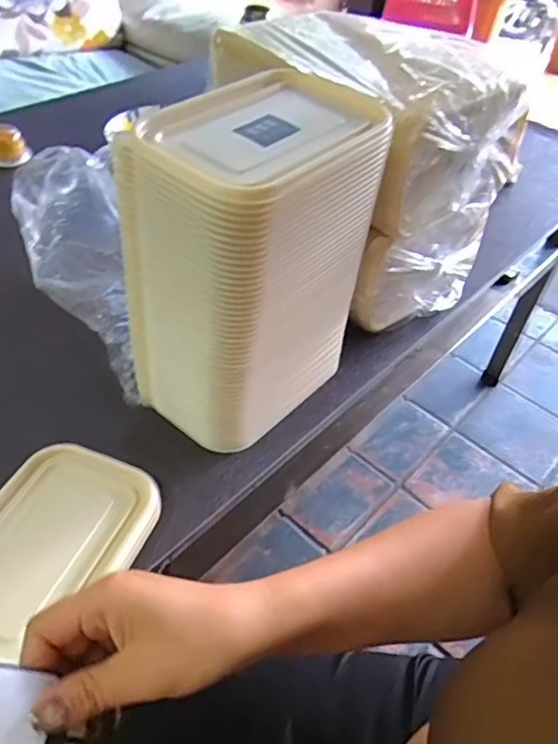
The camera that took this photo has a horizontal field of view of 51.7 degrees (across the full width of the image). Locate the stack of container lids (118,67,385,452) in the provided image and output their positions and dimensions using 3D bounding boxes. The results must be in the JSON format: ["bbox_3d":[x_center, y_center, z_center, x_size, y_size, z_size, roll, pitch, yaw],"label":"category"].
[{"bbox_3d":[-0.021,-0.090,0.508,0.145,0.260,0.205,25,48,18],"label":"stack of container lids"}]

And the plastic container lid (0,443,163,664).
[{"bbox_3d":[-0.179,0.137,0.429,0.122,0.017,0.184,16,46,10],"label":"plastic container lid"}]

